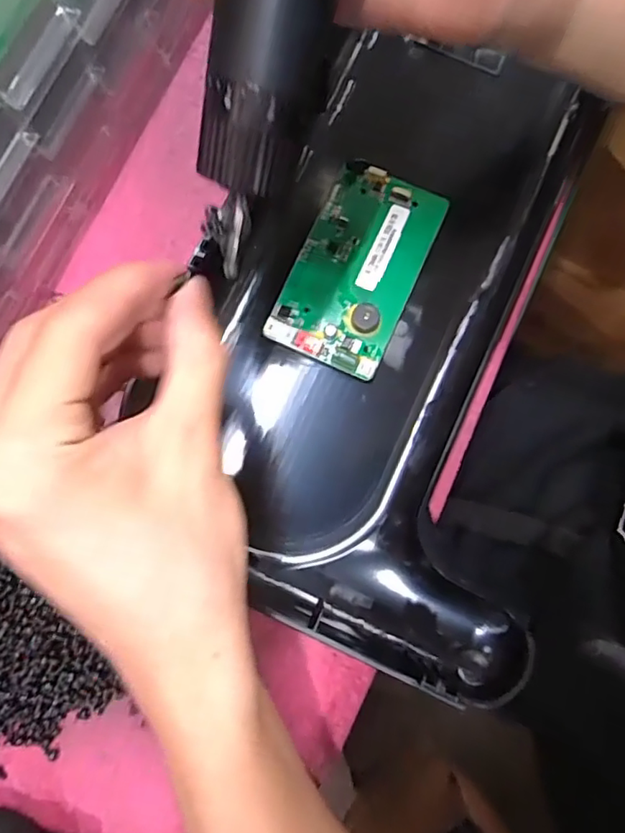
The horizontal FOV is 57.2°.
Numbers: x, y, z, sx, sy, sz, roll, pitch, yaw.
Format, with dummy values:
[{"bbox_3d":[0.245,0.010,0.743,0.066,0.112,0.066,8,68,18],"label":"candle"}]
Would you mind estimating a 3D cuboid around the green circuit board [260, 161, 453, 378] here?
[{"bbox_3d":[0.023,-0.077,0.294,0.060,0.007,0.106,24,78,4],"label":"green circuit board"}]

